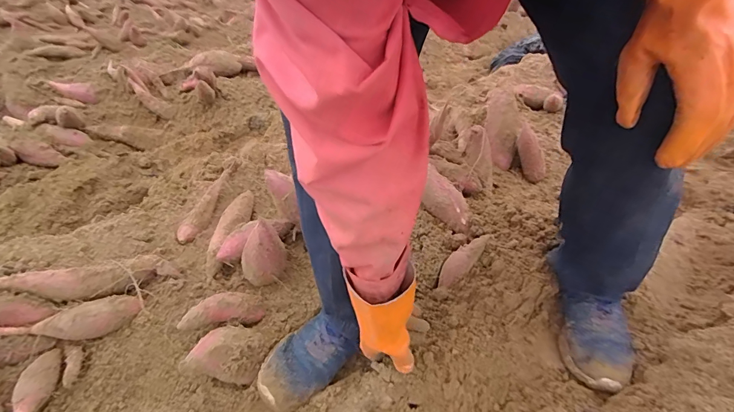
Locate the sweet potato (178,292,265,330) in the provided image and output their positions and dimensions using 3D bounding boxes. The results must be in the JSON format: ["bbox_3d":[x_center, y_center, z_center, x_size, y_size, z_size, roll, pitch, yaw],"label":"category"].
[{"bbox_3d":[-0.249,0.181,0.665,0.136,0.039,0.042,0,30,-34],"label":"sweet potato"}]

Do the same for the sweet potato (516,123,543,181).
[{"bbox_3d":[0.421,-0.137,0.992,0.047,0.153,0.040,-18,6,-20],"label":"sweet potato"}]

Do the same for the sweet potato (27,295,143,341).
[{"bbox_3d":[-0.456,0.194,0.646,0.138,0.059,0.054,-18,39,-19],"label":"sweet potato"}]

